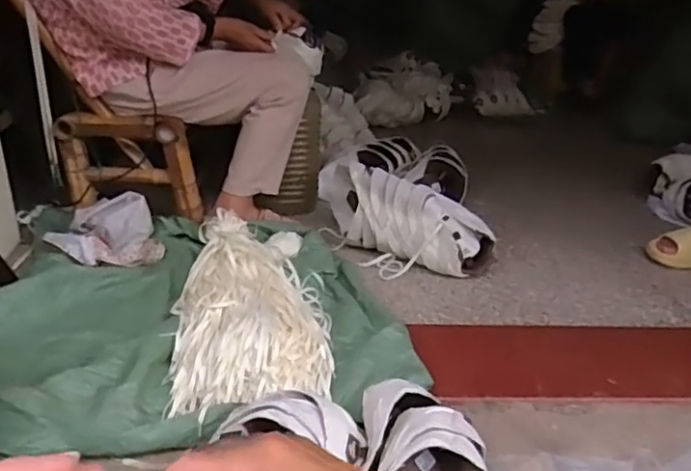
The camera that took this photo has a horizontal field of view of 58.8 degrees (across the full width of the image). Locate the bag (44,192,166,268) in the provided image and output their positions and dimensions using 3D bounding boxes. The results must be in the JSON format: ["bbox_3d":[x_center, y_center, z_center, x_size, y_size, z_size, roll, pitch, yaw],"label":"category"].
[{"bbox_3d":[-0.541,-0.002,1.366,0.217,0.116,0.183,-14,31,-30],"label":"bag"}]

